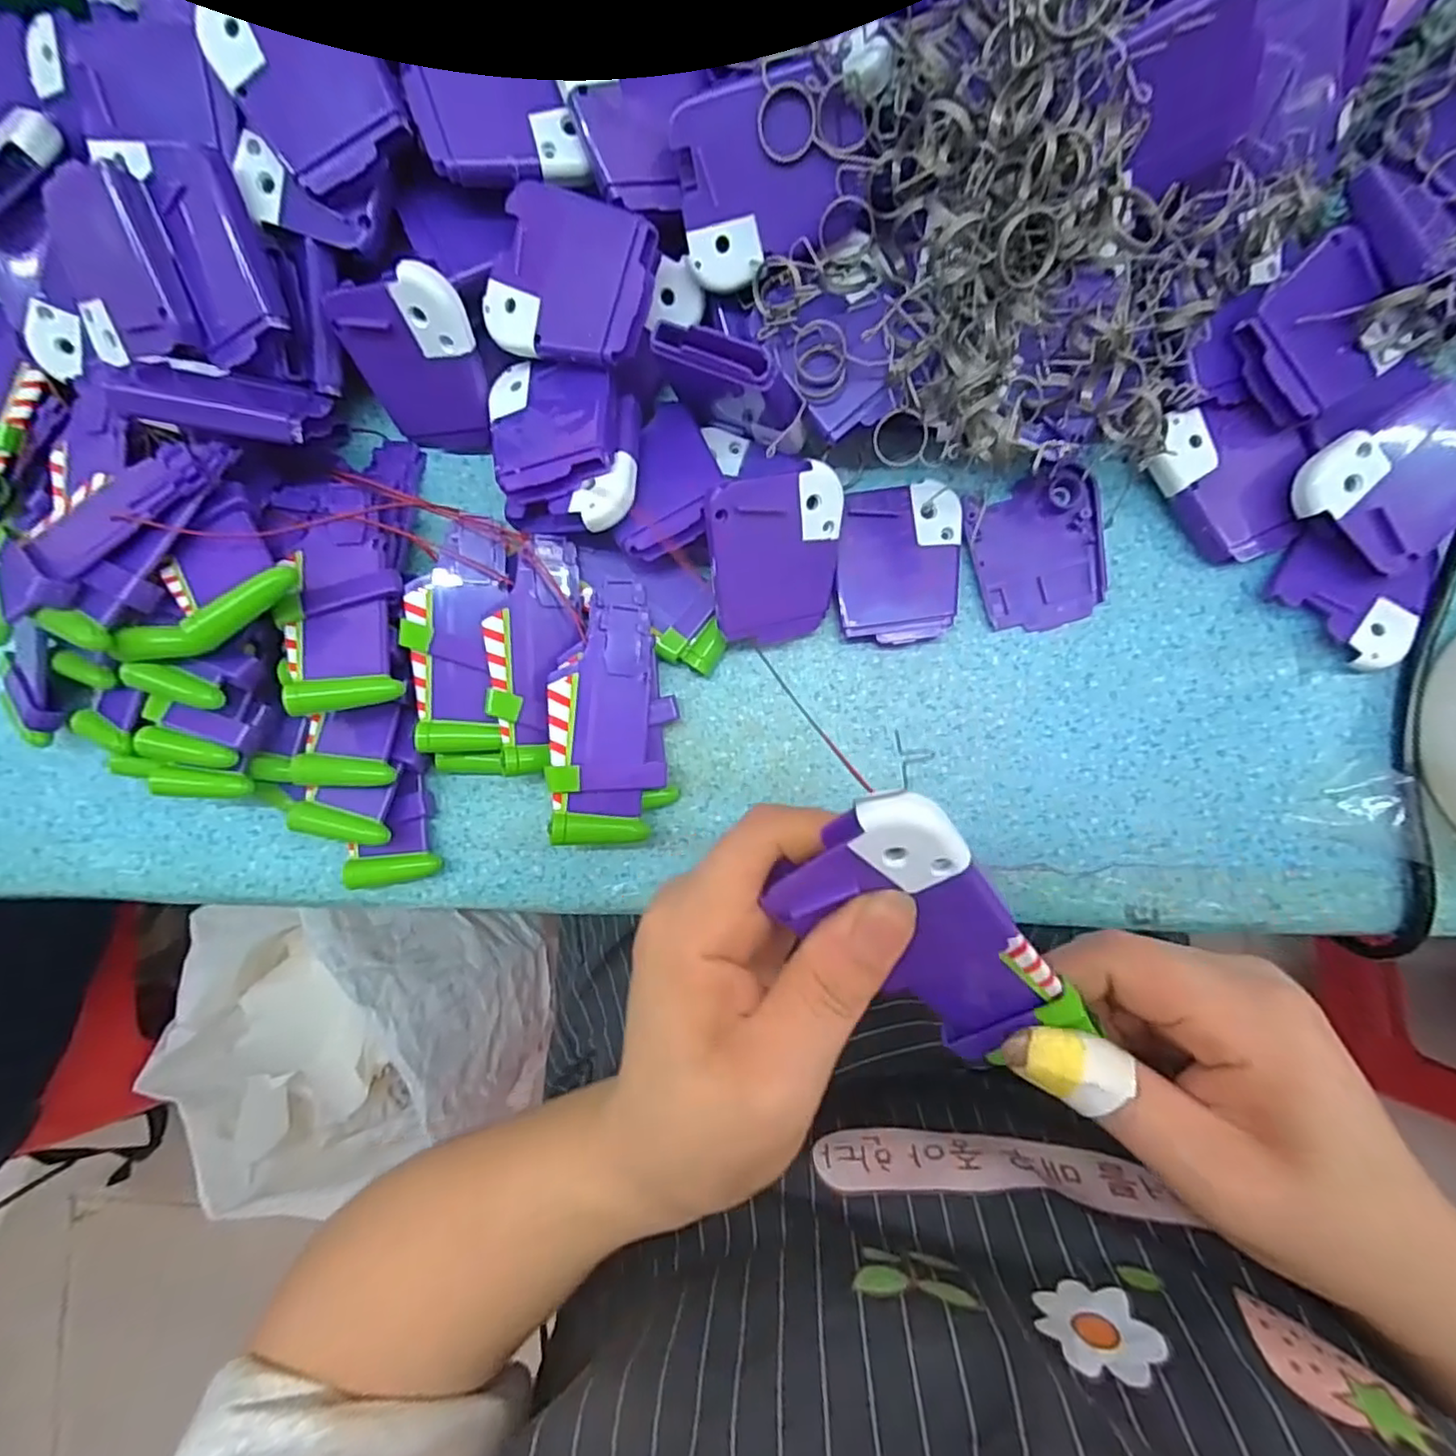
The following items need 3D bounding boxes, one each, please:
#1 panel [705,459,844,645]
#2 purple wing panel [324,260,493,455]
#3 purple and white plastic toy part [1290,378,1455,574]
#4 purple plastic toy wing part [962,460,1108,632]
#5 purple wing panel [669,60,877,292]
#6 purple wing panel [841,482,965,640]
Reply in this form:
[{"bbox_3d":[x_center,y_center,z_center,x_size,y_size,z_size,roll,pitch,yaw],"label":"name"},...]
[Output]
[{"bbox_3d":[0.019,-0.063,0.243,0.052,0.004,0.061,-14,119,-15],"label":"panel"},{"bbox_3d":[-0.116,-0.136,0.246,0.049,0.062,0.008,-1,52,16],"label":"purple wing panel"},{"bbox_3d":[0.244,-0.090,0.234,0.068,0.023,0.050,-38,87,1],"label":"purple and white plastic toy part"},{"bbox_3d":[0.124,-0.070,0.256,0.052,0.008,0.059,-16,88,2],"label":"purple plastic toy wing part"},{"bbox_3d":[0.012,-0.181,0.212,0.060,0.009,0.049,-9,123,17],"label":"purple wing panel"},{"bbox_3d":[0.068,-0.065,0.258,0.047,0.011,0.062,4,89,3],"label":"purple wing panel"}]

